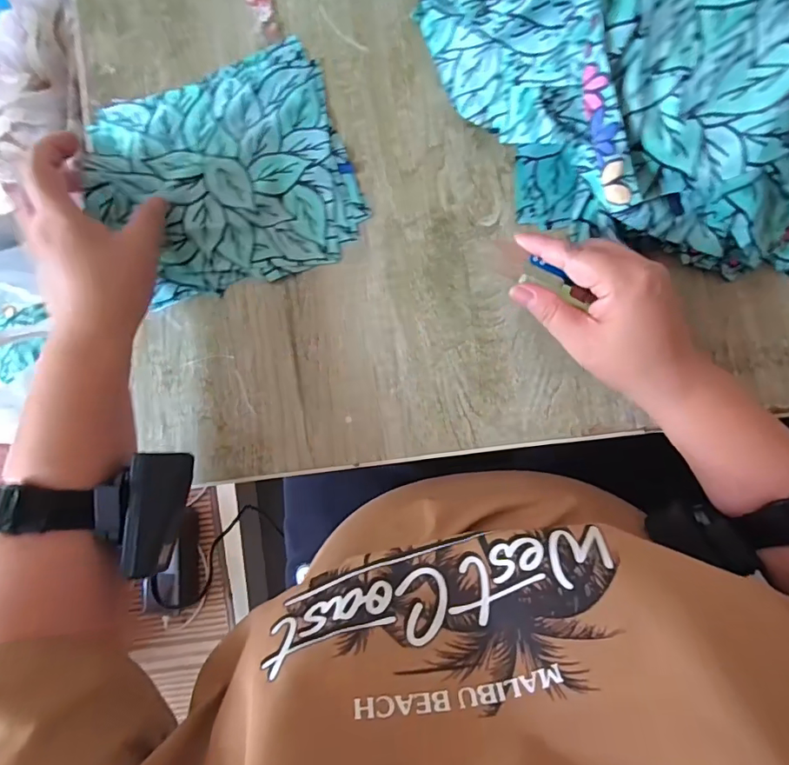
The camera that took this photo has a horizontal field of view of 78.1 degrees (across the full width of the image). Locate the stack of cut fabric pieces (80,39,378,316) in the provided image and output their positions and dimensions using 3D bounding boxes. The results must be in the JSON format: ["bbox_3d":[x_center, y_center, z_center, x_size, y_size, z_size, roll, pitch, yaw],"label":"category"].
[{"bbox_3d":[-0.128,-0.156,0.356,0.181,0.033,0.168,-17,87,5],"label":"stack of cut fabric pieces"}]

